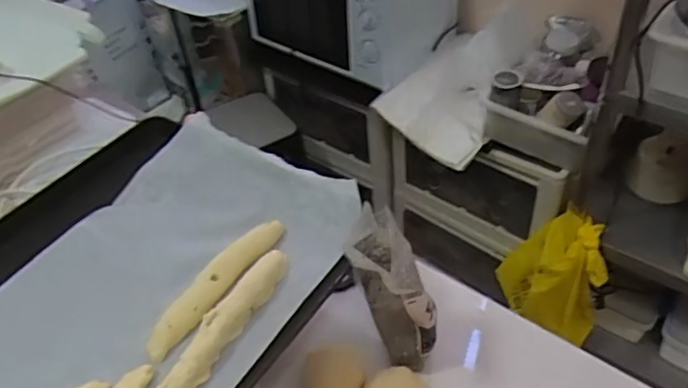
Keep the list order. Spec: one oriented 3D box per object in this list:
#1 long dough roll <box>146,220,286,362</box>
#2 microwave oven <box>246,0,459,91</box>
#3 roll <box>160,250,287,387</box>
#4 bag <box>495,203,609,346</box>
[{"bbox_3d":[-0.133,0.091,0.620,0.028,0.022,0.199,21,49,26],"label":"long dough roll"},{"bbox_3d":[0.022,-0.524,1.553,0.461,0.267,0.337,30,54,32],"label":"microwave oven"},{"bbox_3d":[-0.120,0.126,0.581,0.033,0.027,0.199,19,48,24],"label":"roll"},{"bbox_3d":[0.467,0.198,1.344,0.232,0.366,0.141,32,54,33],"label":"bag"}]

